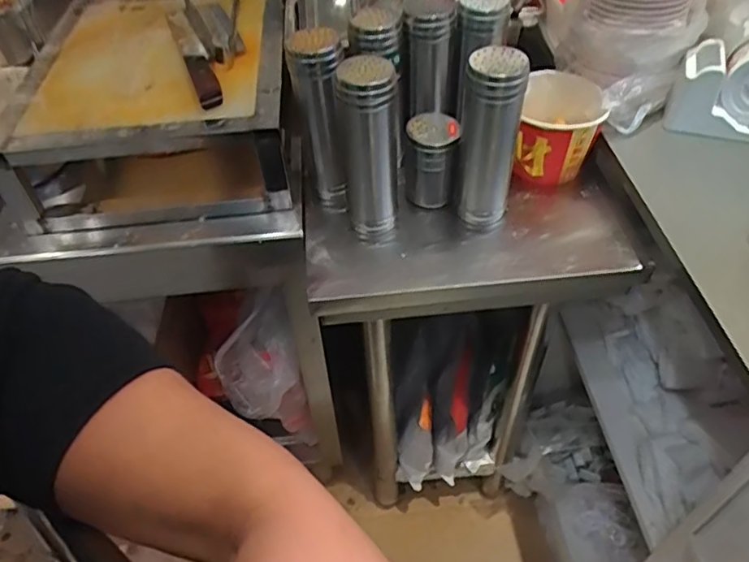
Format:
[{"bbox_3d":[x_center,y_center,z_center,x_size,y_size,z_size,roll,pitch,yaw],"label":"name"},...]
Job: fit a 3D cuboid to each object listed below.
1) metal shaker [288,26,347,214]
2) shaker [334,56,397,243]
[{"bbox_3d":[-0.058,-0.180,0.719,0.053,0.228,0.061,2,49,5],"label":"metal shaker"},{"bbox_3d":[-0.004,-0.141,0.676,0.059,0.217,0.058,-5,49,-2],"label":"shaker"}]

